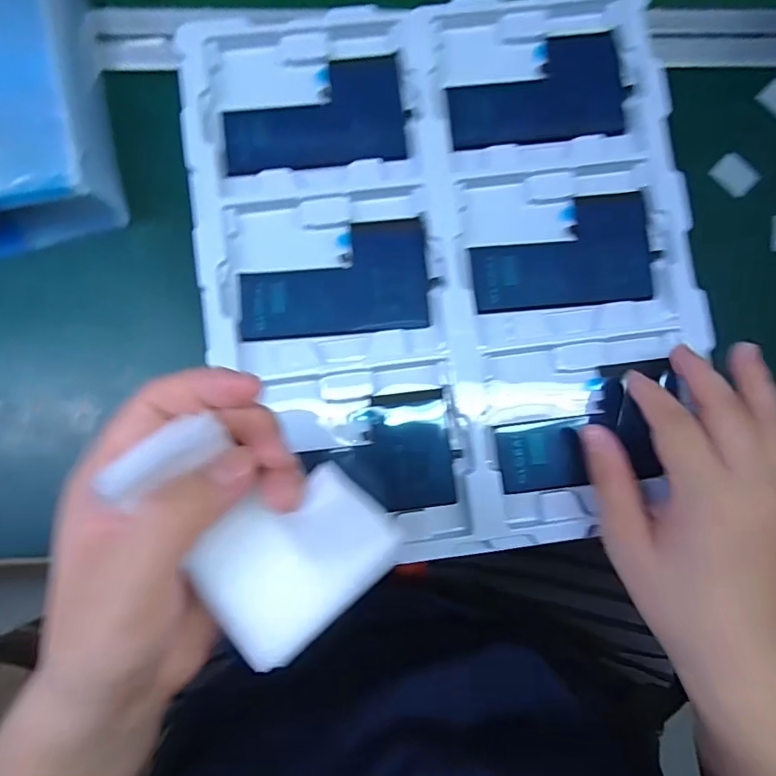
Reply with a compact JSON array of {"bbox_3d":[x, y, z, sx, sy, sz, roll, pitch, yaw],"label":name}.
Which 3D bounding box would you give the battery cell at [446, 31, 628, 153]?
[{"bbox_3d":[0.090,-0.180,0.310,0.109,0.008,0.065,-9,83,-3],"label":"battery cell"}]

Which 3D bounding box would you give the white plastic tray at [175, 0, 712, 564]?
[{"bbox_3d":[0.036,-0.072,0.295,0.275,0.016,0.317,-7,84,-1],"label":"white plastic tray"}]

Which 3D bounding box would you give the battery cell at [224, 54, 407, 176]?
[{"bbox_3d":[-0.043,-0.161,0.303,0.106,0.008,0.063,-9,83,-3],"label":"battery cell"}]

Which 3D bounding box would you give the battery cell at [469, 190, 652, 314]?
[{"bbox_3d":[0.102,-0.080,0.300,0.107,0.010,0.065,-6,83,-2],"label":"battery cell"}]

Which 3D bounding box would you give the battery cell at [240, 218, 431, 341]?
[{"bbox_3d":[-0.030,-0.063,0.295,0.107,0.007,0.063,-6,83,-2],"label":"battery cell"}]

